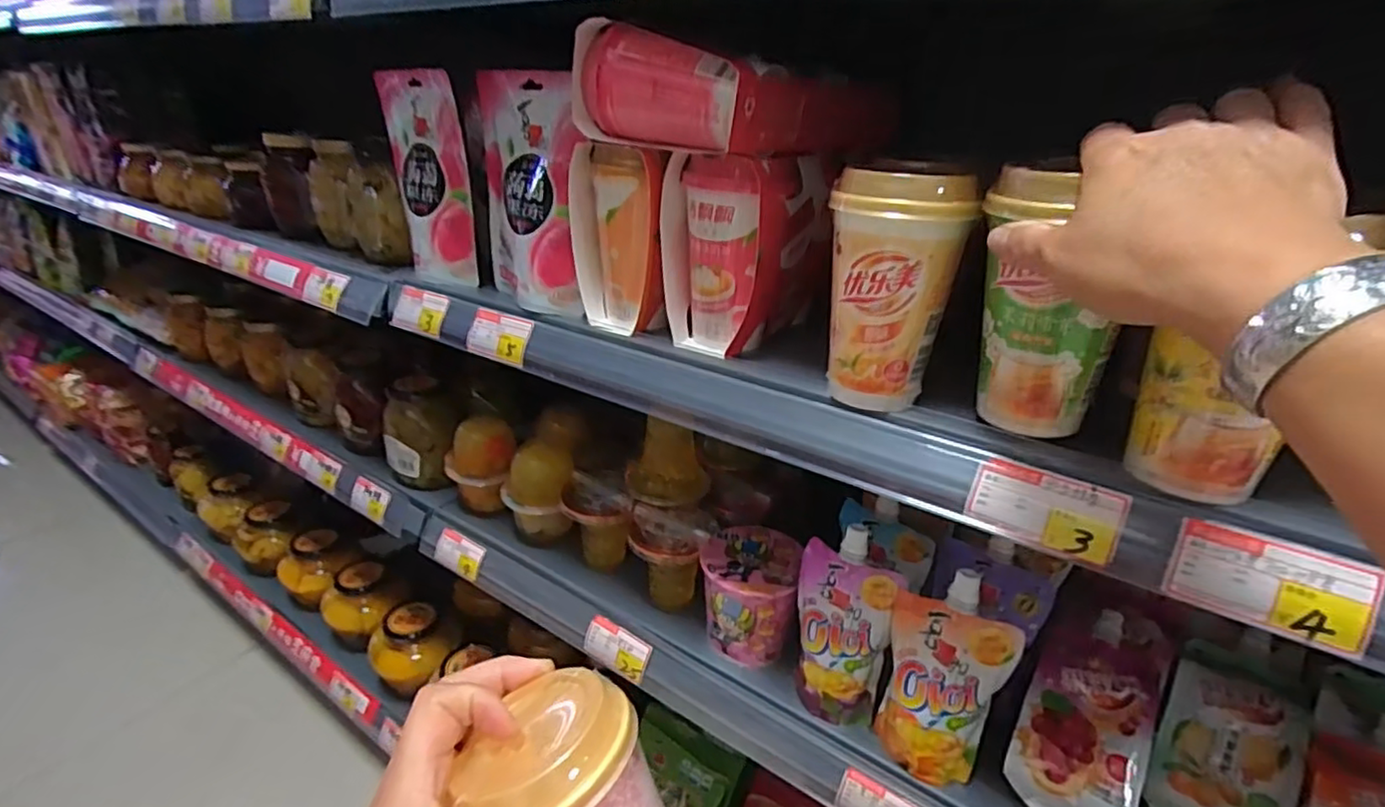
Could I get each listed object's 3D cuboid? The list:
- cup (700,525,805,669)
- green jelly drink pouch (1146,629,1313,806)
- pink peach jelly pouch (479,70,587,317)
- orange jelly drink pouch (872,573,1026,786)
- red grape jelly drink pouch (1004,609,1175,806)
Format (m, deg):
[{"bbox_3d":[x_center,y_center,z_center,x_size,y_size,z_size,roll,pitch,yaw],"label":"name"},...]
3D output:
[{"bbox_3d":[0.051,0.176,0.593,0.085,0.090,0.091,2,26,-1],"label":"cup"},{"bbox_3d":[0.389,0.247,0.474,0.074,0.036,0.147,20,63,36],"label":"green jelly drink pouch"},{"bbox_3d":[-0.141,-0.179,0.552,0.141,0.177,0.048,23,33,35],"label":"pink peach jelly pouch"},{"bbox_3d":[0.178,0.198,0.467,0.080,0.164,0.035,17,30,26],"label":"orange jelly drink pouch"},{"bbox_3d":[0.299,0.228,0.485,0.087,0.032,0.162,19,56,28],"label":"red grape jelly drink pouch"}]

